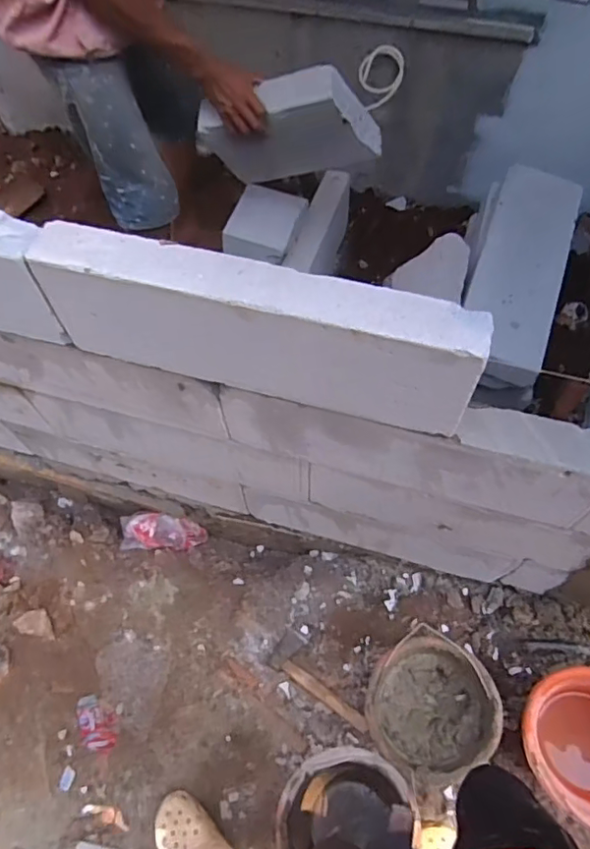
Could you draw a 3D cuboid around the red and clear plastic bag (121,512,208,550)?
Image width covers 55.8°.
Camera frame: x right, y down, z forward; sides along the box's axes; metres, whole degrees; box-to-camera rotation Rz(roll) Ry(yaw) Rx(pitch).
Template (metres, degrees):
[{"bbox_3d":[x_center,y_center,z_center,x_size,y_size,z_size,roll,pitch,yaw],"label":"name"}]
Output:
[{"bbox_3d":[-0.349,0.288,1.494,0.232,0.050,0.092,6,60,-11],"label":"red and clear plastic bag"}]

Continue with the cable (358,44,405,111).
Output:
[{"bbox_3d":[0.235,-0.933,1.500,0.127,0.144,0.027,5,47,30],"label":"cable"}]

